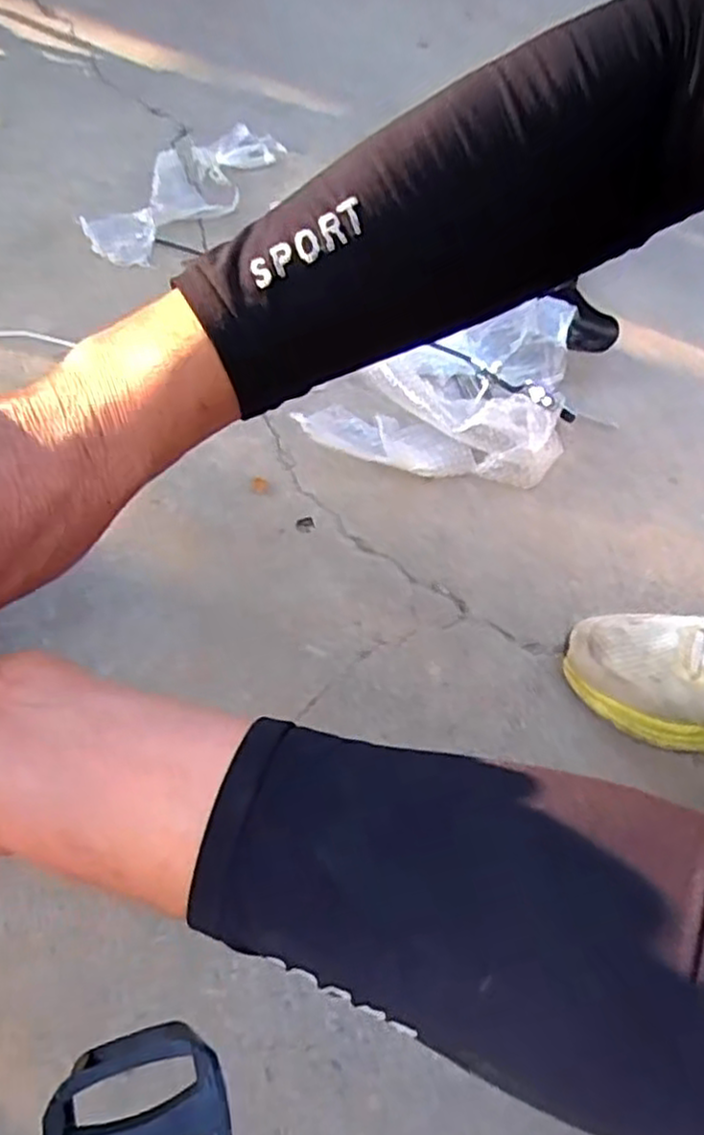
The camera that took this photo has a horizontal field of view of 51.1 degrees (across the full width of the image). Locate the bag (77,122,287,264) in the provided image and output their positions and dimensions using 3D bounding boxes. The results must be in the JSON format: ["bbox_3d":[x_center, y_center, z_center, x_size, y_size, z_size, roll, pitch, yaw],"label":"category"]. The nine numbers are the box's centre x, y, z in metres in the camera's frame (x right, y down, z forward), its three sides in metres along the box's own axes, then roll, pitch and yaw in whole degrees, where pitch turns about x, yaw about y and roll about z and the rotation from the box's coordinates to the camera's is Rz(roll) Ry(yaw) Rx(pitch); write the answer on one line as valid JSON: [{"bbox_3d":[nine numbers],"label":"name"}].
[{"bbox_3d":[-0.221,-0.528,1.002,0.106,0.041,0.394,25,56,11],"label":"bag"}]

